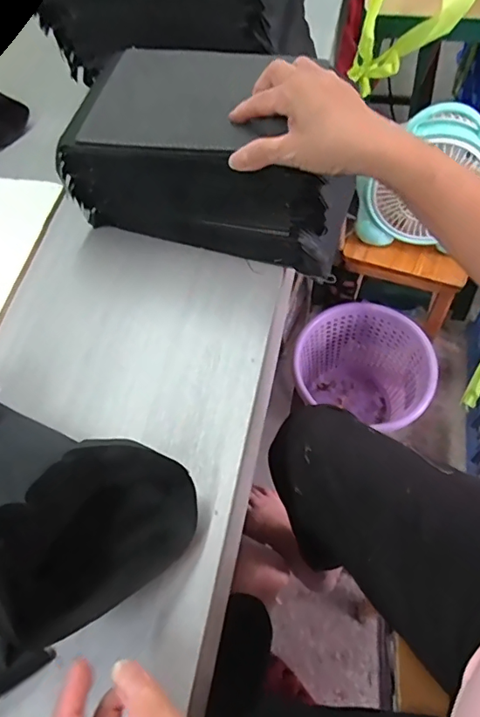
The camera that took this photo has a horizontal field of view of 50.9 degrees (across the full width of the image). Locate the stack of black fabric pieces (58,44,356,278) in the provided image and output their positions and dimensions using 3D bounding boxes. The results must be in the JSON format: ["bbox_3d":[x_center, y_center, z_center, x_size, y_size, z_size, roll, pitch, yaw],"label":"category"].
[{"bbox_3d":[-0.024,-0.224,0.528,0.275,0.160,0.167,12,62,11],"label":"stack of black fabric pieces"}]

